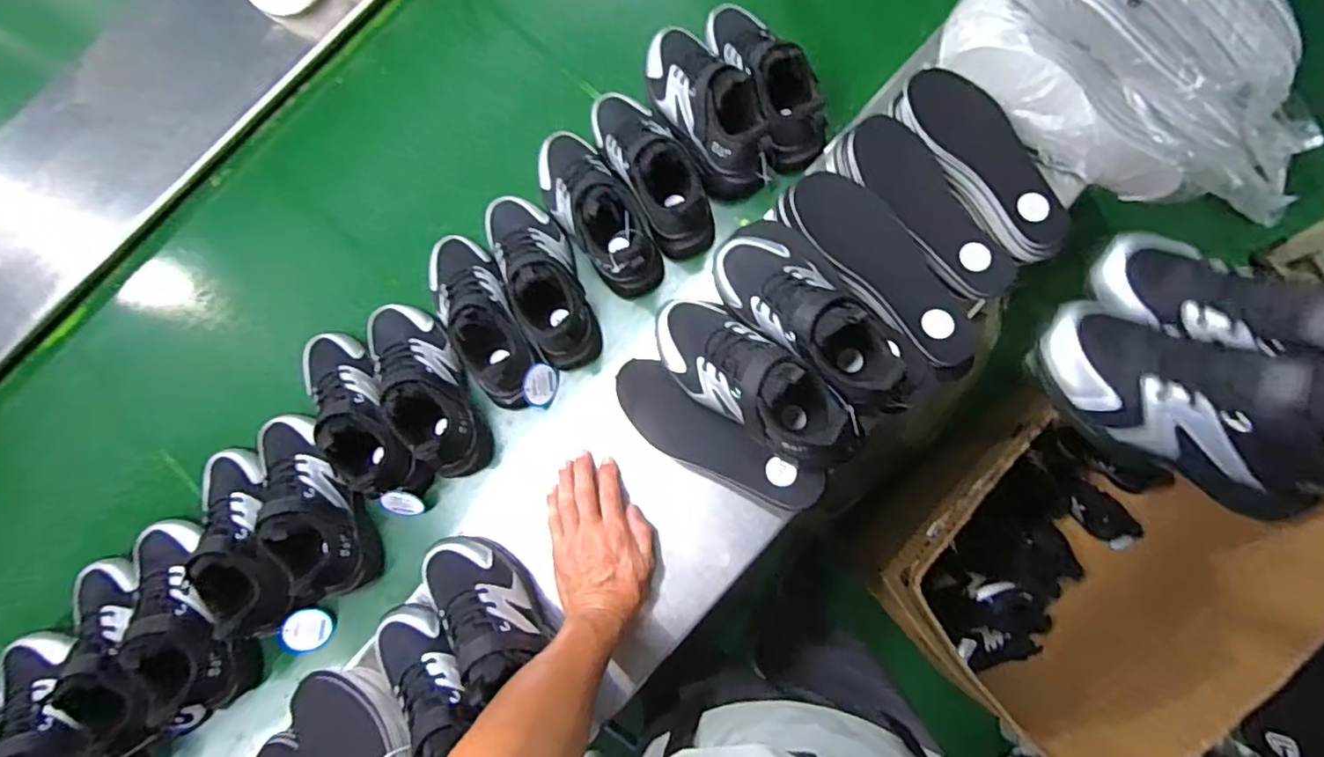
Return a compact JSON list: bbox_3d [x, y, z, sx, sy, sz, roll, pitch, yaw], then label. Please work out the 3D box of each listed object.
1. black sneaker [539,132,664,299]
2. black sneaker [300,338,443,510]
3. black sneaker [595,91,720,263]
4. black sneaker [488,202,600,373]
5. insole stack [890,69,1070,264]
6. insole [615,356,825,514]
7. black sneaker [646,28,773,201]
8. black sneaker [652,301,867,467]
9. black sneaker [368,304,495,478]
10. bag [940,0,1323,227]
[{"bbox_3d":[-0.074,-0.192,0.666,0.086,0.096,0.212,-34,82,0],"label":"black sneaker"},{"bbox_3d":[-0.335,0.050,0.648,0.080,0.099,0.219,-31,82,0],"label":"black sneaker"},{"bbox_3d":[-0.017,-0.236,0.665,0.094,0.092,0.214,-31,82,0],"label":"black sneaker"},{"bbox_3d":[-0.134,-0.115,0.653,0.078,0.108,0.198,-25,82,1],"label":"black sneaker"},{"bbox_3d":[0.326,-0.219,0.620,0.079,0.049,0.228,-28,82,1],"label":"insole stack"},{"bbox_3d":[0.049,0.063,0.591,0.219,0.013,0.069,34,104,9],"label":"insole"},{"bbox_3d":[0.050,-0.305,0.669,0.085,0.104,0.210,-32,82,0],"label":"black sneaker"},{"bbox_3d":[0.076,0.000,0.532,0.212,0.082,0.084,42,88,8],"label":"black sneaker"},{"bbox_3d":[-0.257,0.008,0.635,0.087,0.097,0.206,-35,82,0],"label":"black sneaker"},{"bbox_3d":[0.461,-0.299,0.578,0.350,0.165,0.156,34,87,8],"label":"bag"}]

